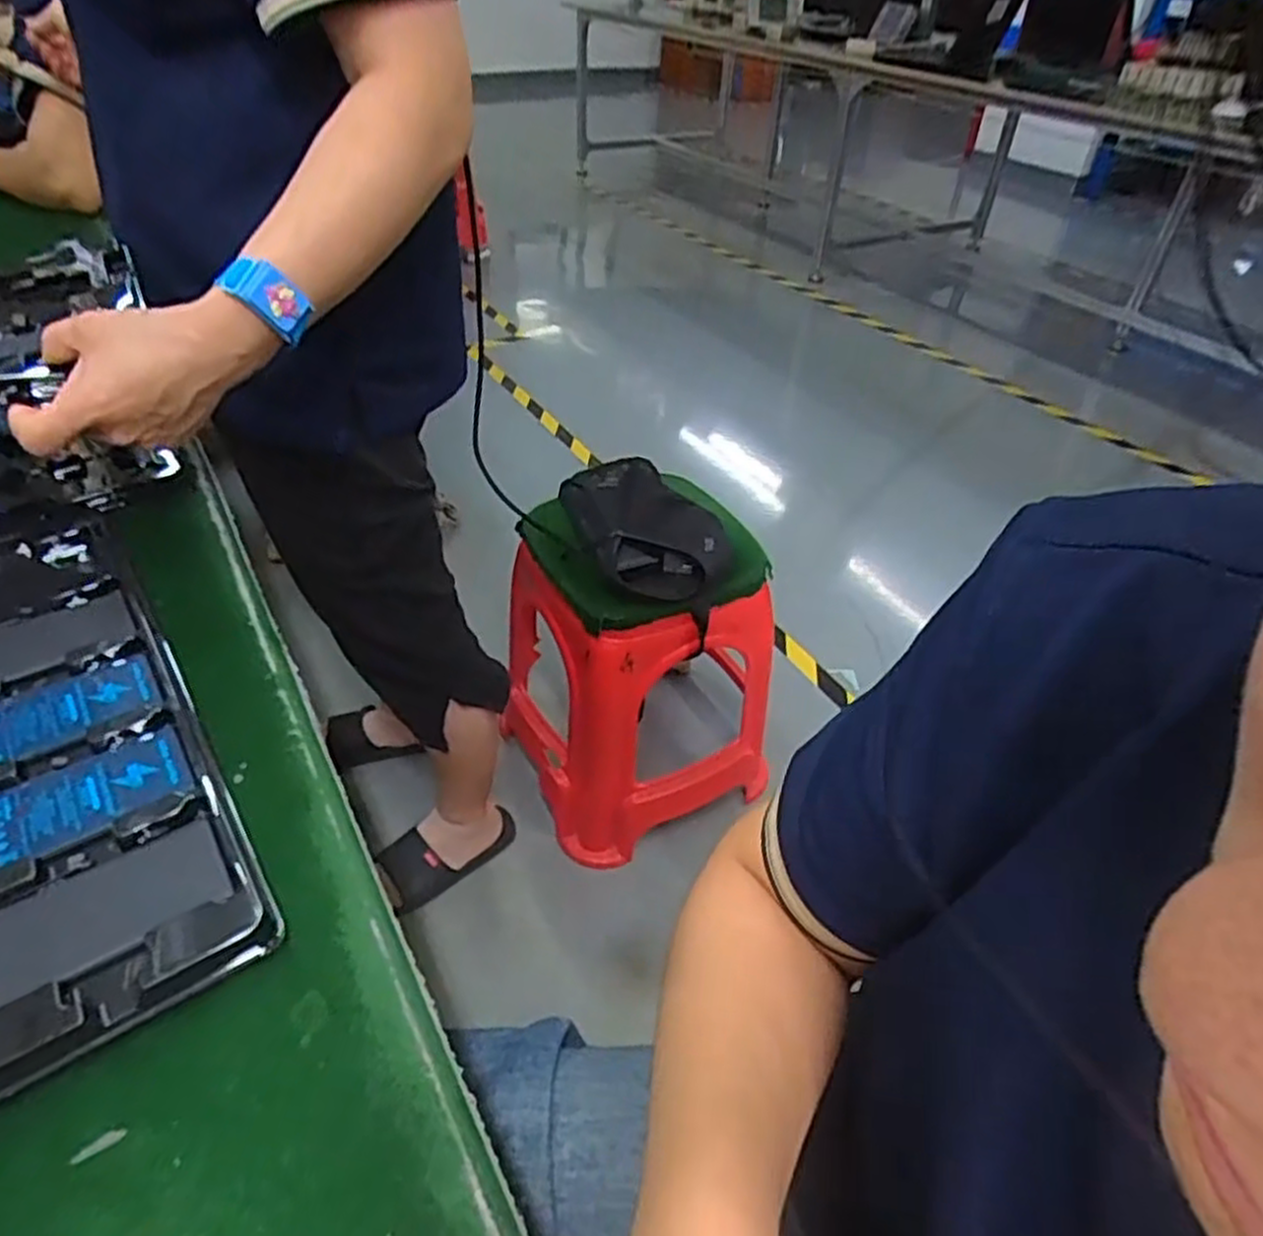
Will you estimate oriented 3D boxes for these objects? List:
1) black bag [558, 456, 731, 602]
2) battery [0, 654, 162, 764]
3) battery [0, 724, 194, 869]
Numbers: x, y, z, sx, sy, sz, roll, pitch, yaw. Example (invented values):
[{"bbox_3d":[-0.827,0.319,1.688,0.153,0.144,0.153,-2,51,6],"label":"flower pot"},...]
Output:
[{"bbox_3d":[0.009,-0.126,1.016,0.158,0.069,0.250,-18,45,-23],"label":"black bag"},{"bbox_3d":[-0.274,0.045,0.377,0.086,0.004,0.042,-22,47,-27],"label":"battery"},{"bbox_3d":[-0.240,0.077,0.342,0.084,0.004,0.043,-22,47,-27],"label":"battery"}]

